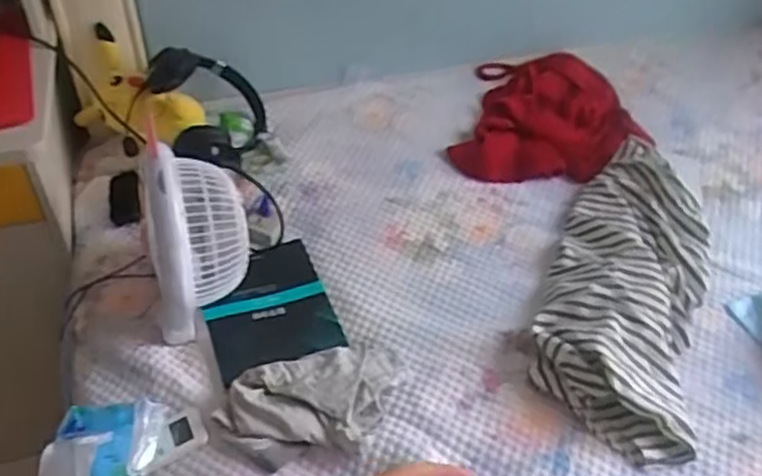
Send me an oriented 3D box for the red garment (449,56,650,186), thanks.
[{"bbox_3d":[0.315,-0.240,1.441,0.360,0.098,0.305,-5,43,-6],"label":"red garment"}]

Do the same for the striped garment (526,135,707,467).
[{"bbox_3d":[0.401,0.051,1.156,0.235,0.083,0.600,14,44,15],"label":"striped garment"}]

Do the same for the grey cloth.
[{"bbox_3d":[-0.085,0.227,0.995,0.260,0.045,0.156,-11,44,-12],"label":"grey cloth"}]

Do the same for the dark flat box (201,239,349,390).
[{"bbox_3d":[-0.177,0.117,1.145,0.195,0.034,0.263,-16,42,-16],"label":"dark flat box"}]

